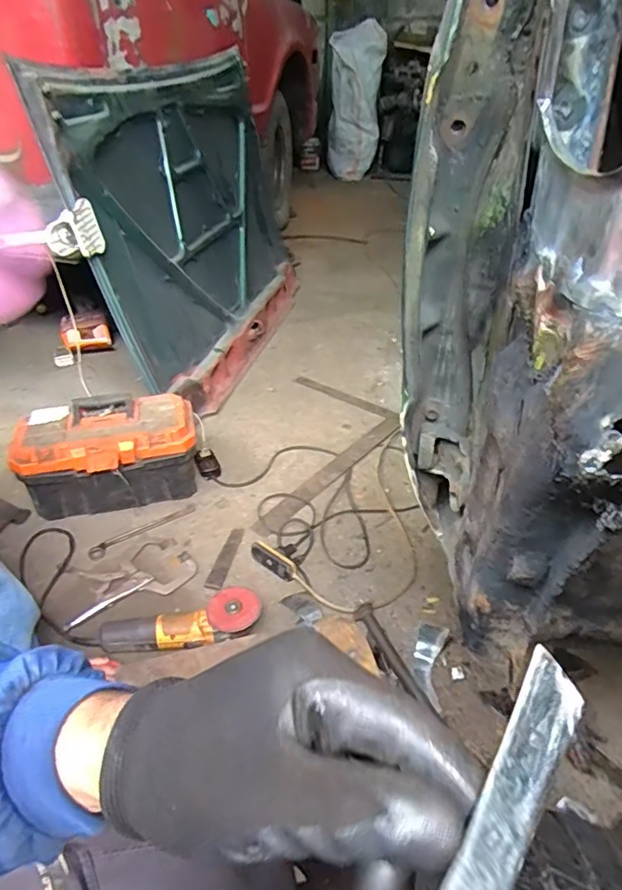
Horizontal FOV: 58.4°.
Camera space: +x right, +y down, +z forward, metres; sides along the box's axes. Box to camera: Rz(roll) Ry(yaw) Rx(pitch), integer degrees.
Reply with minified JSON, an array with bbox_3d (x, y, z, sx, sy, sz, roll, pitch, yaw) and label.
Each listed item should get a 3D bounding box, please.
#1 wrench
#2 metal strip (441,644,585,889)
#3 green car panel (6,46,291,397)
[{"bbox_3d":[-0.376,0.187,1.251,0.253,0.017,0.035,-26,44,-30],"label":"wrench"},{"bbox_3d":[0.064,0.131,0.188,0.023,0.004,0.118,27,81,-2],"label":"metal strip"},{"bbox_3d":[-0.317,-0.729,1.730,0.176,0.723,1.294,10,38,13],"label":"green car panel"}]

